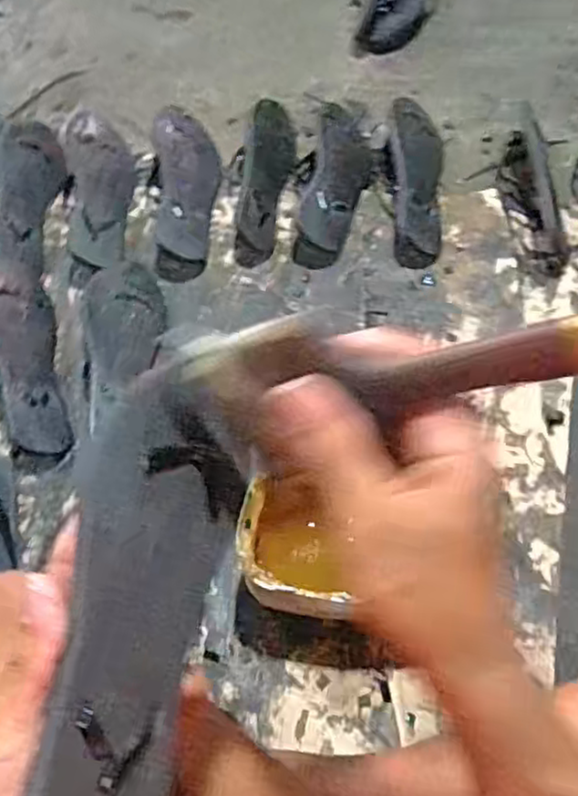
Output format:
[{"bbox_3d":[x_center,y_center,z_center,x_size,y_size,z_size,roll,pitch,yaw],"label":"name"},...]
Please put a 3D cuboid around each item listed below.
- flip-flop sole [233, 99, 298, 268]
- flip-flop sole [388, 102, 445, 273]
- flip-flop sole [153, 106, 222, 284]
[{"bbox_3d":[-0.030,-0.272,0.858,0.059,0.058,0.220,6,65,6],"label":"flip-flop sole"},{"bbox_3d":[0.150,-0.259,0.835,0.077,0.056,0.232,5,65,5],"label":"flip-flop sole"},{"bbox_3d":[-0.126,-0.256,0.861,0.084,0.031,0.245,3,67,-16],"label":"flip-flop sole"}]

